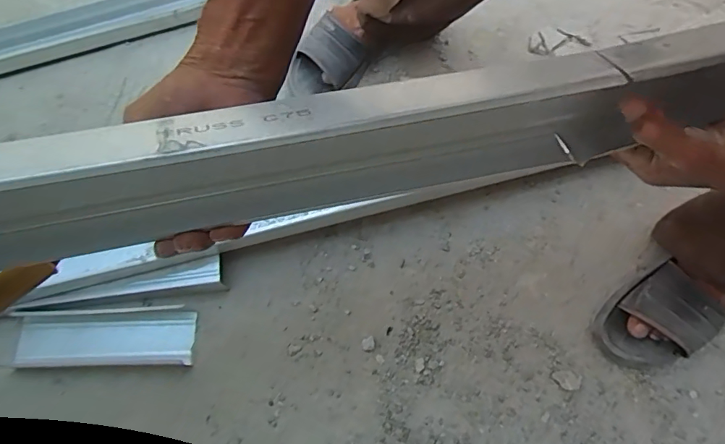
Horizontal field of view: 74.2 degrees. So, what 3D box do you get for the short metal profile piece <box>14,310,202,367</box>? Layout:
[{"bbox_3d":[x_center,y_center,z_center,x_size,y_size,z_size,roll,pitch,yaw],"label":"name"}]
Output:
[{"bbox_3d":[-0.359,0.164,0.667,0.239,0.025,0.072,-2,71,2],"label":"short metal profile piece"}]

